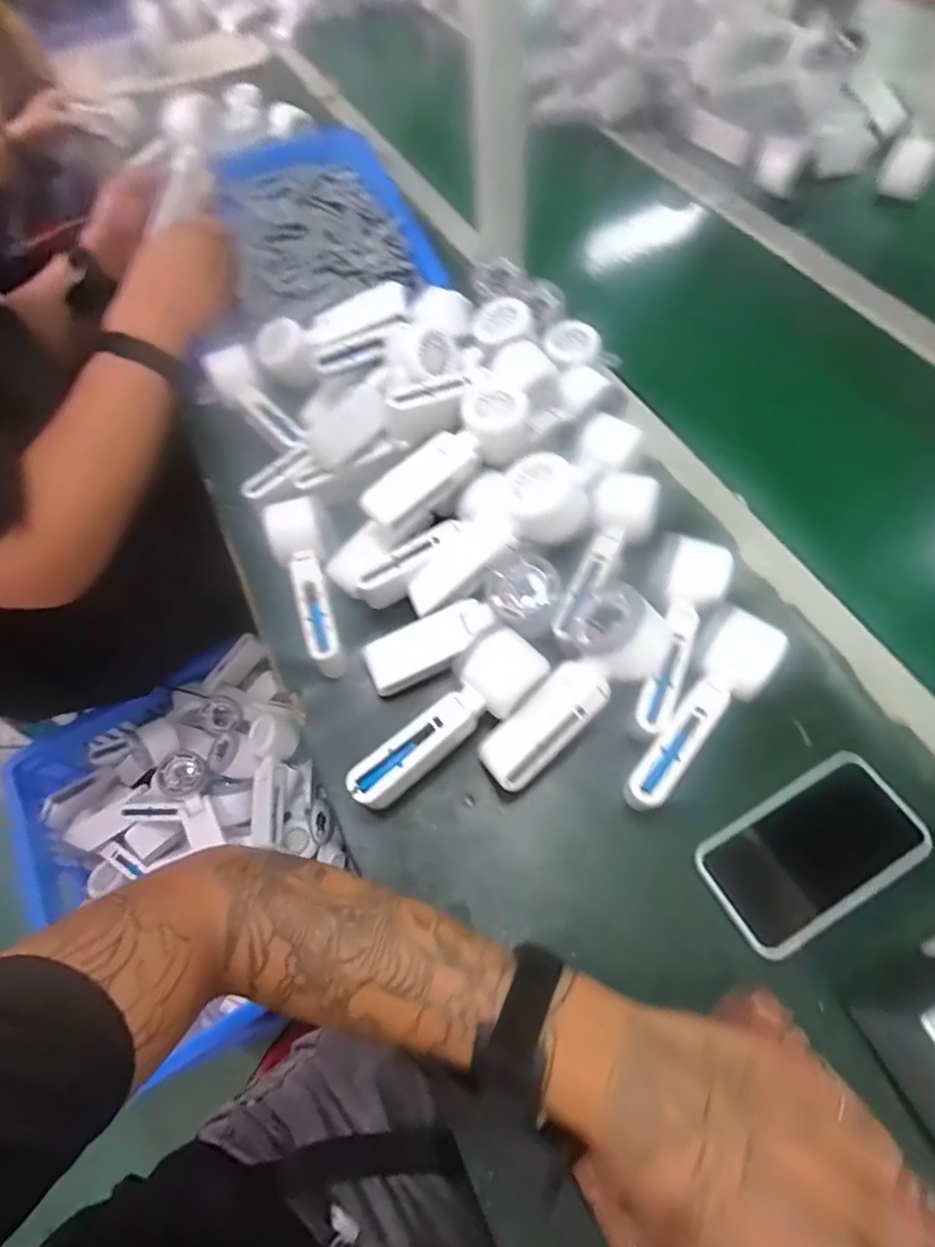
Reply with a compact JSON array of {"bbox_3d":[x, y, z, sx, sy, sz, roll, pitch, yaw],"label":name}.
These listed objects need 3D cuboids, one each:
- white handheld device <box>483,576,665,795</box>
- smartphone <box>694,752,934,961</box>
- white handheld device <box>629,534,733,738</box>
[{"bbox_3d":[0.074,0.047,0.418,0.068,0.040,0.165,41,92,19],"label":"white handheld device"},{"bbox_3d":[0.233,0.152,0.383,0.146,0.013,0.077,-28,63,-10],"label":"smartphone"},{"bbox_3d":[0.152,0.012,0.437,0.054,0.058,0.160,22,66,17],"label":"white handheld device"}]

